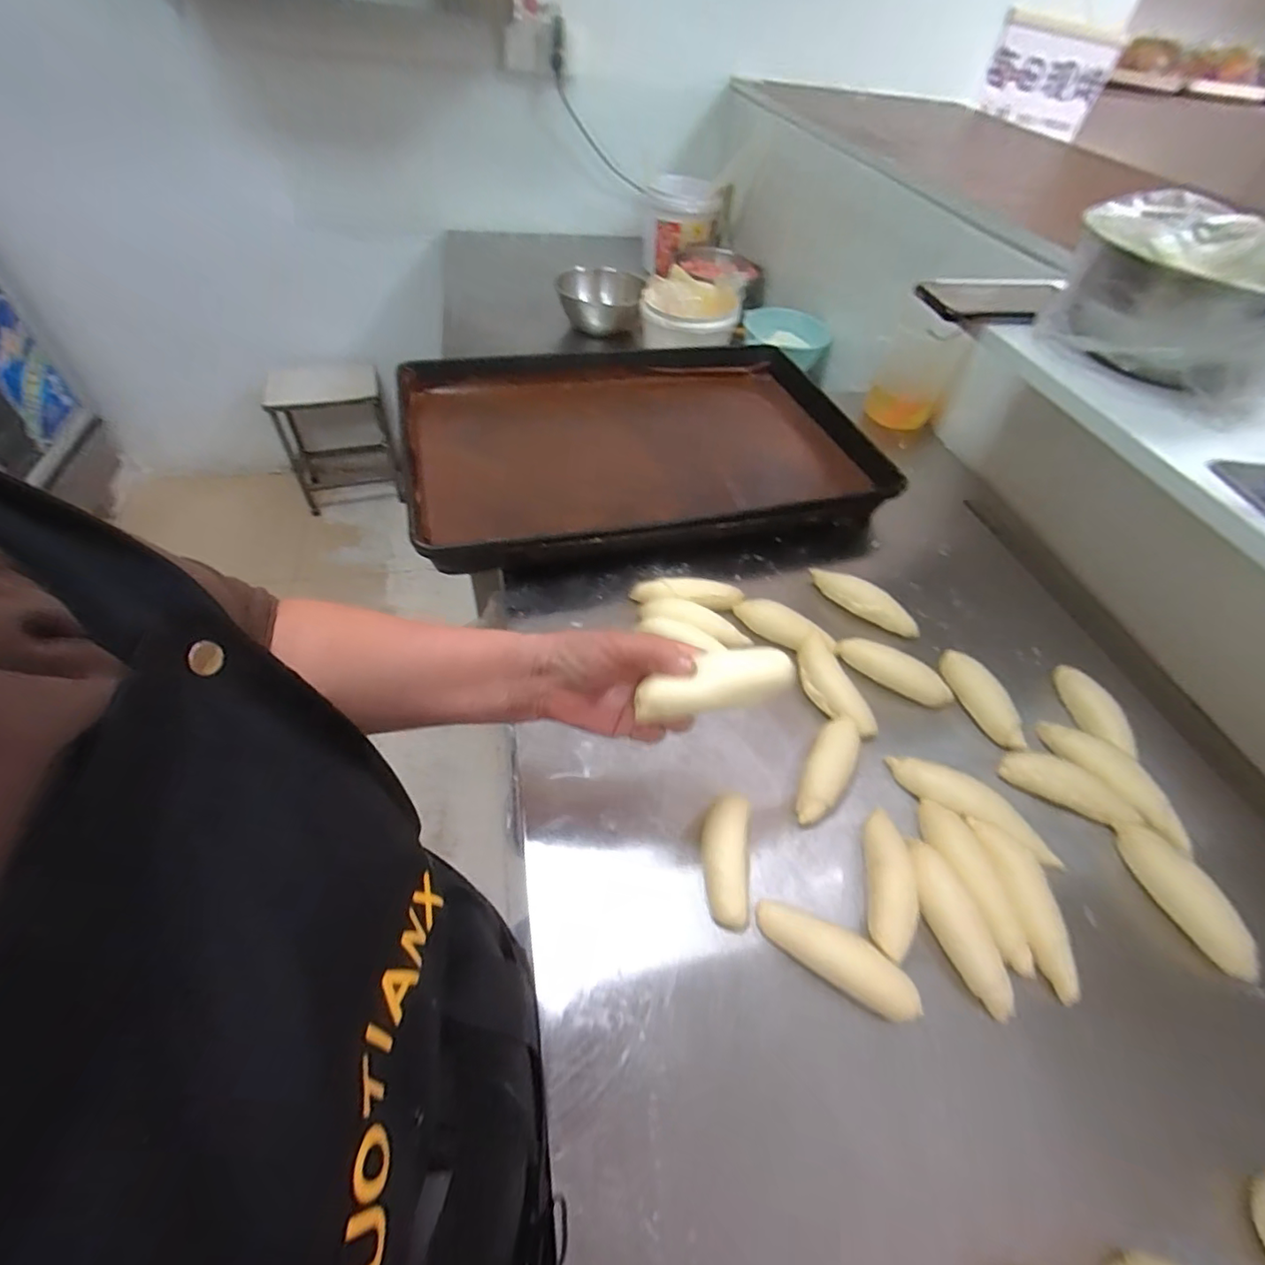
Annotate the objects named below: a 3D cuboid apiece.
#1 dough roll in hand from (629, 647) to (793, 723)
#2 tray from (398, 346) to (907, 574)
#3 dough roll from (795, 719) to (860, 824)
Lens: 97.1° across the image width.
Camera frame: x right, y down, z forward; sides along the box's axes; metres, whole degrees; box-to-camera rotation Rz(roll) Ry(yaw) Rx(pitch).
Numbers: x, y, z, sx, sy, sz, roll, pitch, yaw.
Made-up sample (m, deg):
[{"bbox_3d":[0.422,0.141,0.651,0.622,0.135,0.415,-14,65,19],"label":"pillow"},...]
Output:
[{"bbox_3d":[0.053,0.033,0.358,0.106,0.023,0.031,-13,53,-16],"label":"dough roll in hand"},{"bbox_3d":[0.010,-0.264,0.766,0.595,0.068,0.423,-10,52,-14],"label":"tray"},{"bbox_3d":[0.169,0.121,0.488,0.037,0.025,0.101,30,53,18],"label":"dough roll"}]

